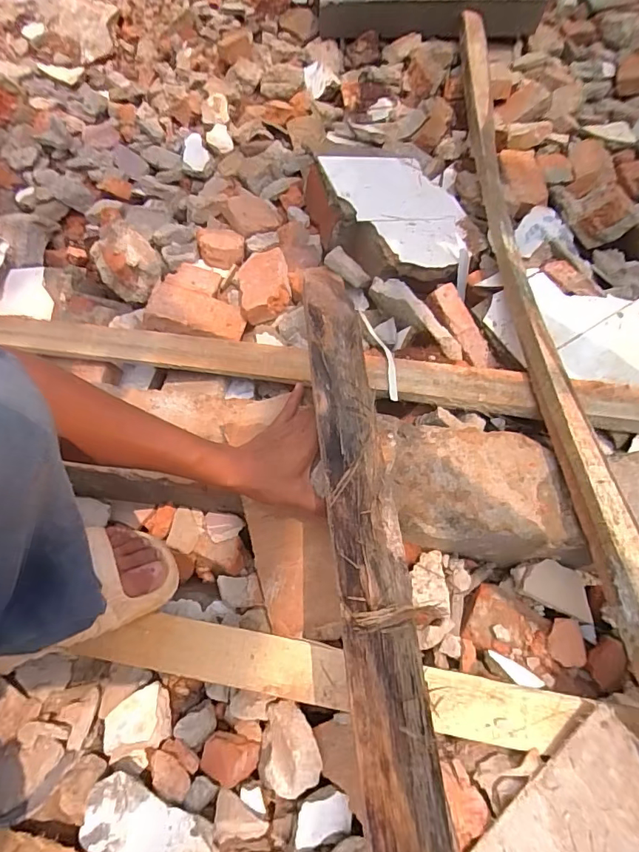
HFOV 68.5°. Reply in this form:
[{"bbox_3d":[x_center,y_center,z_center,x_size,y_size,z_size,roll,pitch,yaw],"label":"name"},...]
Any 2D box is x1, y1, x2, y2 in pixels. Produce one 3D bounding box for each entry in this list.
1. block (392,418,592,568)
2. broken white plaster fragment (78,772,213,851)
[{"bbox_3d":[0.226,0.089,0.619,0.222,0.103,0.147,6,57,7],"label":"block"},{"bbox_3d":[-0.162,0.387,0.443,0.131,0.010,0.060,16,59,14],"label":"broken white plaster fragment"}]

